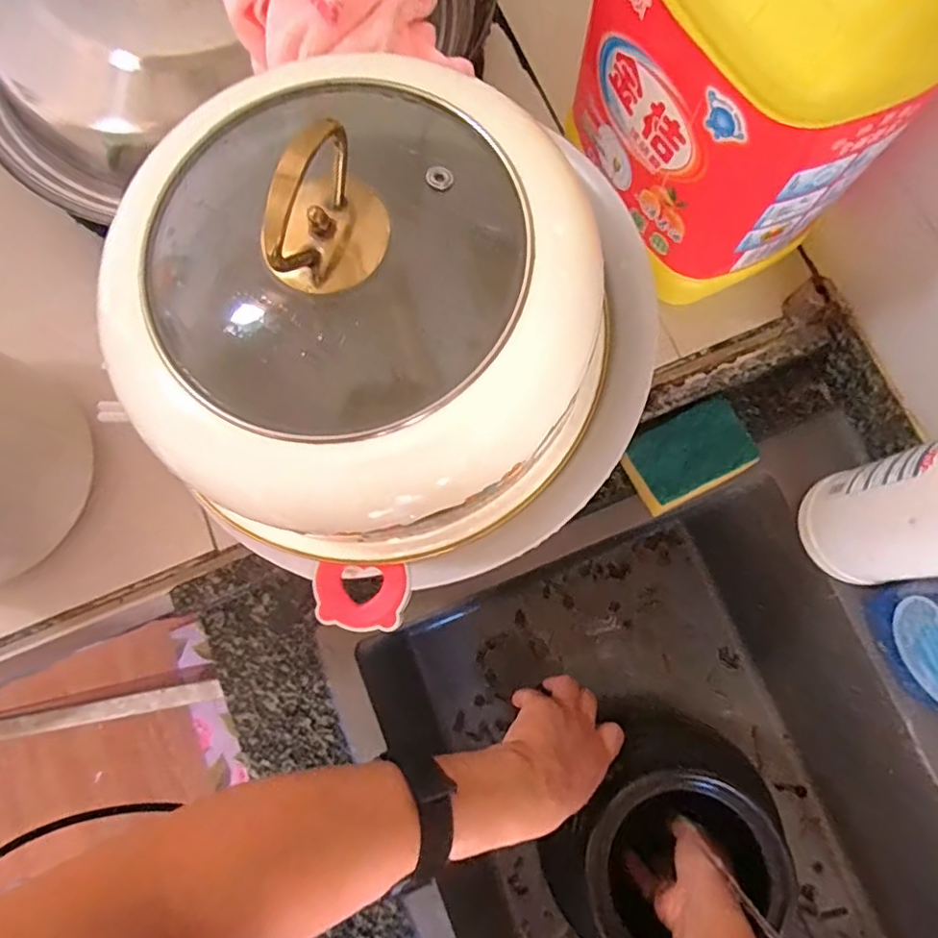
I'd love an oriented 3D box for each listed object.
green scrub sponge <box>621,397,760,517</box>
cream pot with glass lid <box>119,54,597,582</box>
[{"bbox_3d":[0.167,-0.010,0.447,0.090,0.017,0.057,-29,79,-5],"label":"green scrub sponge"},{"bbox_3d":[-0.042,-0.075,0.249,0.205,0.101,0.205,43,82,9],"label":"cream pot with glass lid"}]

